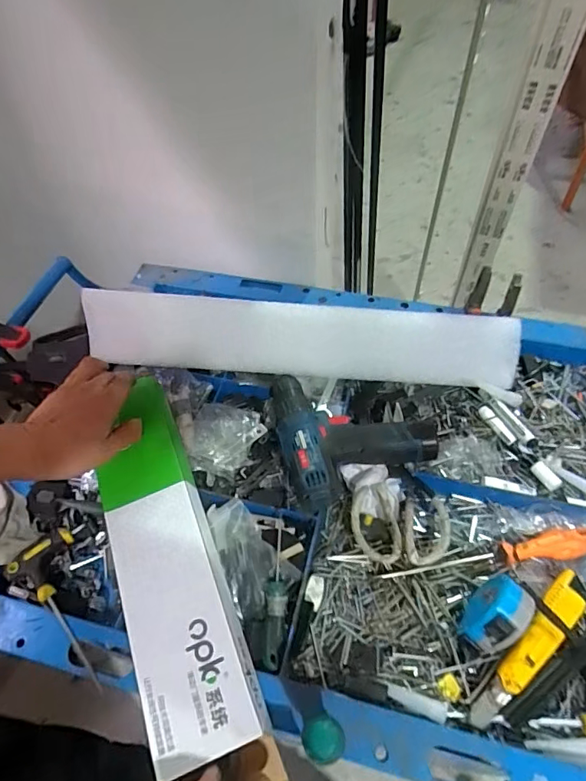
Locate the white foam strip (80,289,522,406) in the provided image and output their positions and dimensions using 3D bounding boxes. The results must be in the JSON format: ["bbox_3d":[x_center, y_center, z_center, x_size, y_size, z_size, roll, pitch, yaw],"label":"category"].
[{"bbox_3d":[0.017,-0.062,0.647,0.554,0.102,0.018,4,26,-2],"label":"white foam strip"}]

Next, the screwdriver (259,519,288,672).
[{"bbox_3d":[-0.016,0.209,0.532,0.025,0.021,0.152,5,55,6],"label":"screwdriver"}]

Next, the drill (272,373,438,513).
[{"bbox_3d":[0.065,0.040,0.623,0.175,0.058,0.185,-15,55,-8],"label":"drill"}]

